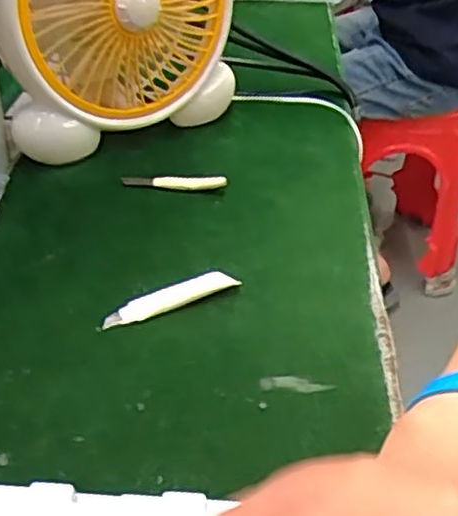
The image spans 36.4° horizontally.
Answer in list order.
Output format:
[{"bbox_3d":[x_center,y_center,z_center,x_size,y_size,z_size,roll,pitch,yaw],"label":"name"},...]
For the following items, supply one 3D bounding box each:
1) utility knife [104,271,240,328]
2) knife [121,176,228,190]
[{"bbox_3d":[-0.037,0.026,0.454,0.091,0.011,0.015,-17,41,-25],"label":"utility knife"},{"bbox_3d":[-0.045,-0.064,0.573,0.085,0.011,0.010,5,37,2],"label":"knife"}]

